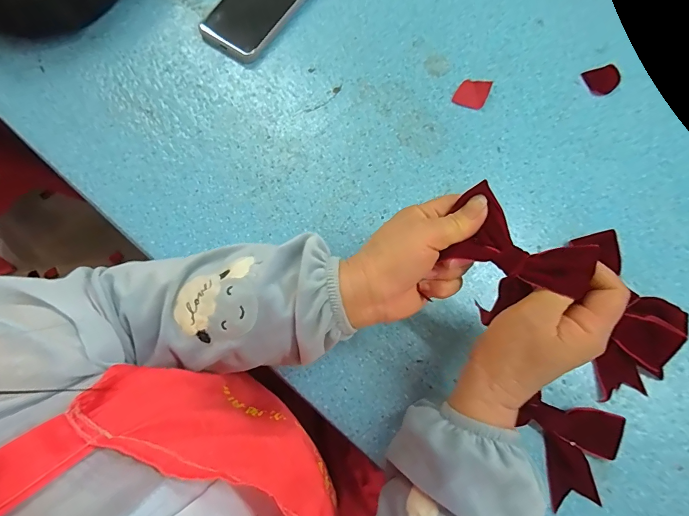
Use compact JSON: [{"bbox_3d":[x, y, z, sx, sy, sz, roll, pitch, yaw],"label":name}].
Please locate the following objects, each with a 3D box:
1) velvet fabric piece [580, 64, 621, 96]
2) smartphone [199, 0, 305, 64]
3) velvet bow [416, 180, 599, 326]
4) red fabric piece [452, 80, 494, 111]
[{"bbox_3d":[0.293,-0.202,0.431,0.034,0.007,0.033,-19,78,-4],"label":"velvet fabric piece"},{"bbox_3d":[-0.095,-0.306,0.450,0.081,0.015,0.165,35,79,8],"label":"smartphone"},{"bbox_3d":[0.112,0.000,0.265,0.095,0.039,0.064,40,80,9],"label":"velvet bow"},{"bbox_3d":[0.142,-0.184,0.425,0.034,0.010,0.035,25,78,6],"label":"red fabric piece"}]

